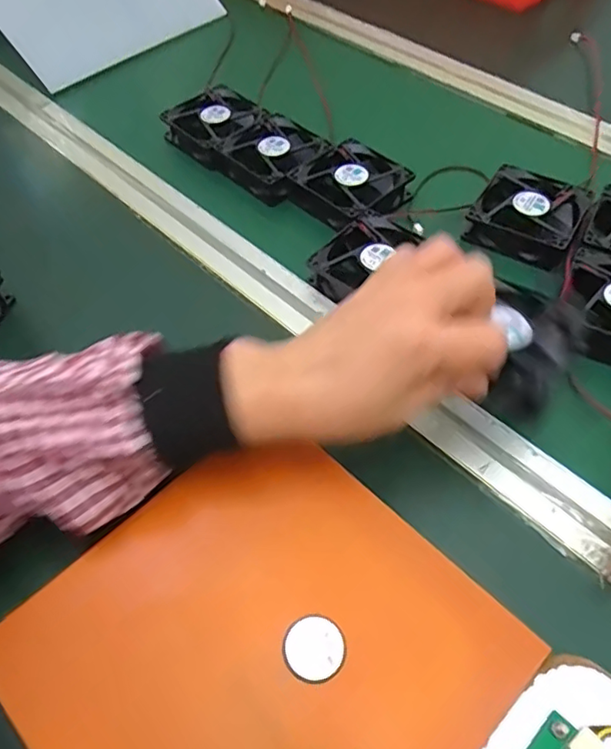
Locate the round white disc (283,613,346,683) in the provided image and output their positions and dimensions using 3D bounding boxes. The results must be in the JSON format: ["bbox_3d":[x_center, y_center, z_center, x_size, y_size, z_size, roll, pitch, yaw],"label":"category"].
[{"bbox_3d":[0.004,0.134,0.282,0.029,0.009,0.029,1,53,-1],"label":"round white disc"}]

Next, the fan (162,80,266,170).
[{"bbox_3d":[-0.085,-0.243,0.564,0.082,0.028,0.083,-38,62,-26],"label":"fan"}]

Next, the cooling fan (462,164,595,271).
[{"bbox_3d":[0.181,-0.128,0.471,0.080,0.030,0.085,27,57,18],"label":"cooling fan"}]

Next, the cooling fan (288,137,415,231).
[{"bbox_3d":[0.041,-0.162,0.500,0.079,0.027,0.078,-35,61,-25],"label":"cooling fan"}]

